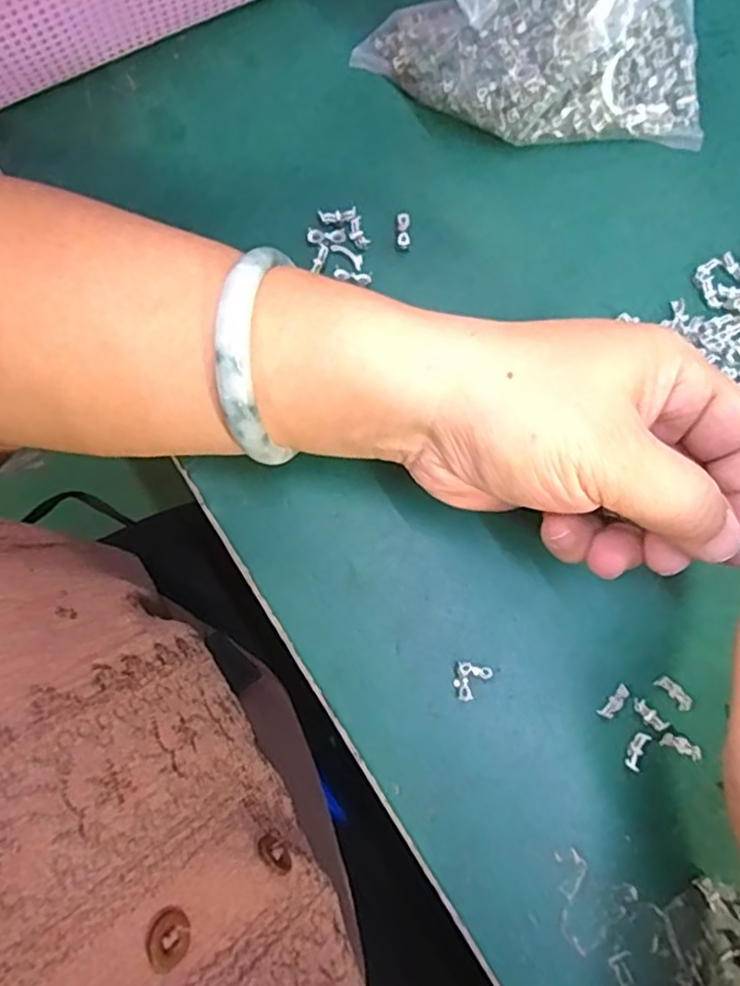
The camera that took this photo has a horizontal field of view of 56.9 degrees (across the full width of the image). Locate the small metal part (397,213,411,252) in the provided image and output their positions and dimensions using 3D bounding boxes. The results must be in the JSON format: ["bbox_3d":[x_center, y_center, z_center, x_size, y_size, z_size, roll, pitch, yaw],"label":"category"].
[{"bbox_3d":[0.014,-0.106,0.276,0.006,0.004,0.015,2,78,0],"label":"small metal part"}]

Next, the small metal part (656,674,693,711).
[{"bbox_3d":[0.108,0.071,0.240,0.006,0.004,0.013,-41,81,-8],"label":"small metal part"}]

